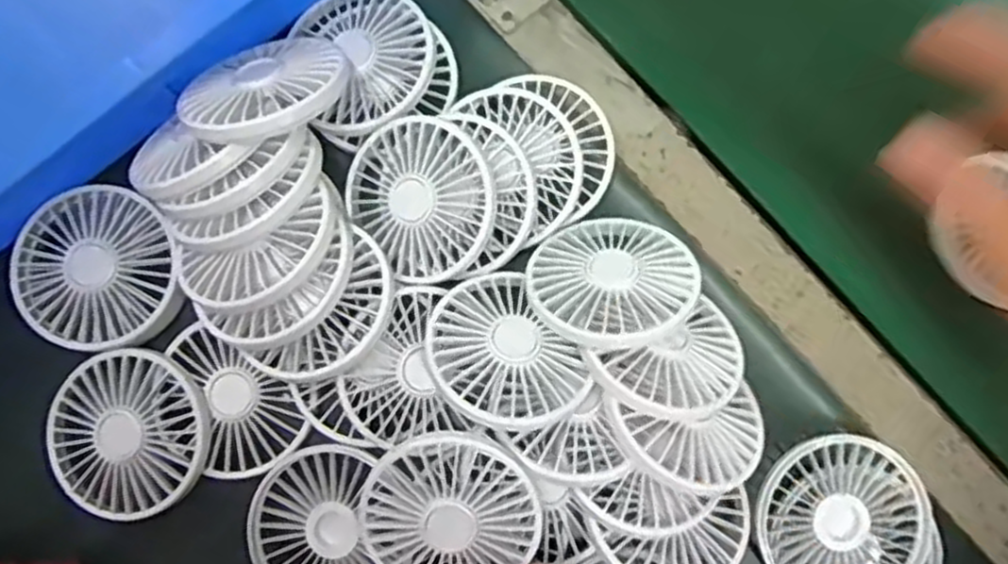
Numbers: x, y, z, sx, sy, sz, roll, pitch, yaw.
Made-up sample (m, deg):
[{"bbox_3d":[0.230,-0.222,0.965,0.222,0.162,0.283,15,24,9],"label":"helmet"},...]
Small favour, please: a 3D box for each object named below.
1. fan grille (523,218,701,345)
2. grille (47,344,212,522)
[{"bbox_3d":[0.056,-0.002,0.391,0.085,0.010,0.081,-4,47,4],"label":"fan grille"},{"bbox_3d":[-0.203,0.082,0.407,0.086,0.019,0.087,0,81,-1],"label":"grille"}]

